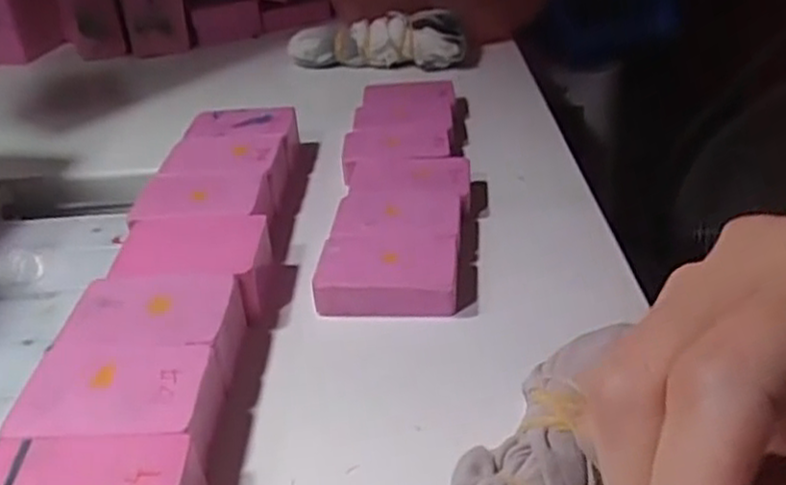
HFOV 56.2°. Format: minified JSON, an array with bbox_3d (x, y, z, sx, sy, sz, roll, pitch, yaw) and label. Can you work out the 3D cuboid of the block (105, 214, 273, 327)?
[{"bbox_3d":[-0.098,0.013,0.368,0.071,0.031,0.059,-5,33,0],"label":"block"}]

